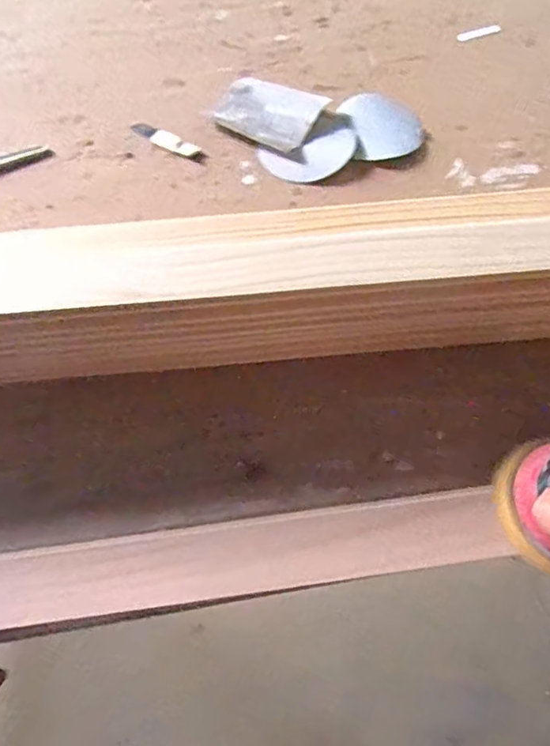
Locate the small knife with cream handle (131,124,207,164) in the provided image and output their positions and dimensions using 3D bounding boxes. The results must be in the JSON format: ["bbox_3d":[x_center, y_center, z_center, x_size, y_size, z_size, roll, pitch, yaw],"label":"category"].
[{"bbox_3d":[-0.132,-0.292,0.712,0.107,0.004,0.026,32,66,17],"label":"small knife with cream handle"}]

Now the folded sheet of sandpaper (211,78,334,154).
[{"bbox_3d":[-0.009,-0.338,0.731,0.131,0.017,0.102,24,64,14],"label":"folded sheet of sandpaper"}]

